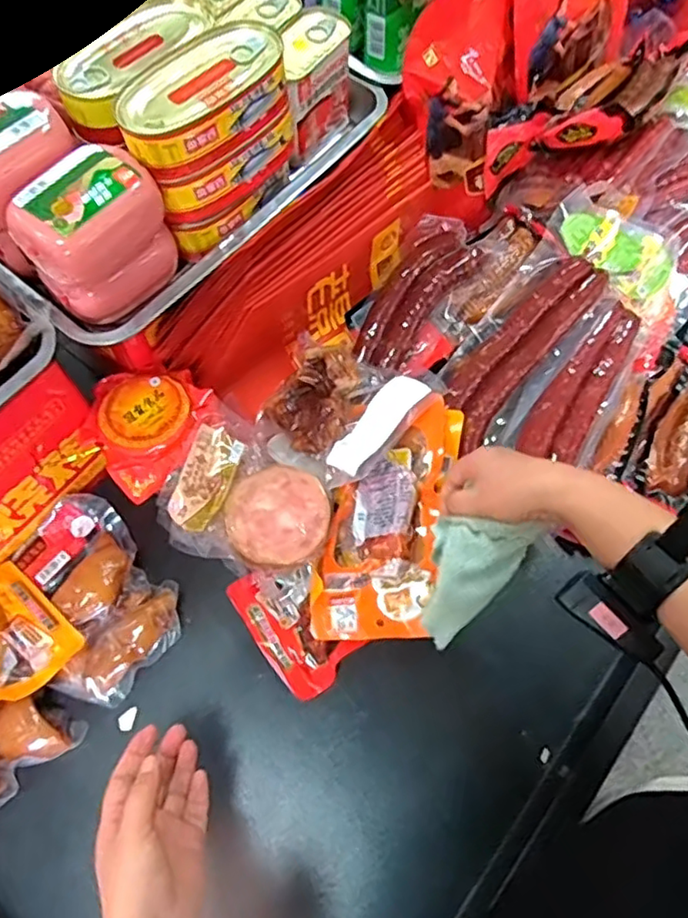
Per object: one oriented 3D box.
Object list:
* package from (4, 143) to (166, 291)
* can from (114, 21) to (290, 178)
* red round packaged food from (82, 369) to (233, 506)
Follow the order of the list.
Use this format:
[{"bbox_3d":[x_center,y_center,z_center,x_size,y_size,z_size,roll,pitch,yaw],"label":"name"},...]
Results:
[{"bbox_3d":[-0.191,-0.178,0.455,0.060,0.061,0.104,39,72,15],"label":"package"},{"bbox_3d":[-0.109,-0.278,0.465,0.140,0.038,0.078,-35,71,-14],"label":"can"},{"bbox_3d":[-0.190,-0.038,0.580,0.109,0.041,0.124,36,71,14],"label":"red round packaged food"}]

